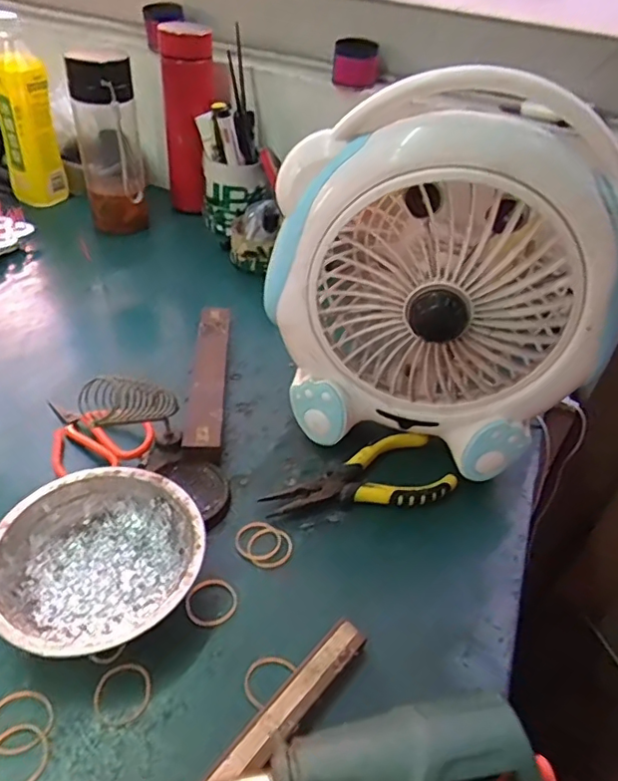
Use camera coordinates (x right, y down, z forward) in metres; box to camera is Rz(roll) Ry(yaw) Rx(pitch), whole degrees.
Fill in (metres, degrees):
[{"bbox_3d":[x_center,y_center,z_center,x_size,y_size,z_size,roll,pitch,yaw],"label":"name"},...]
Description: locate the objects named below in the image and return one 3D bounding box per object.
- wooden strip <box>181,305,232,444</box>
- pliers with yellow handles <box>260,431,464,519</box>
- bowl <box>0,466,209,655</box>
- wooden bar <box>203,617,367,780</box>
[{"bbox_3d":[-0.092,-0.016,0.520,0.031,0.021,0.197,1,41,-6],"label":"wooden strip"},{"bbox_3d":[0.039,0.070,0.449,0.146,0.015,0.063,-7,42,-15],"label":"pliers with yellow handles"},{"bbox_3d":[-0.132,0.110,0.357,0.123,0.041,0.123,4,41,-3],"label":"bowl"},{"bbox_3d":[-0.042,0.201,0.285,0.020,0.018,0.213,31,46,26],"label":"wooden bar"}]

